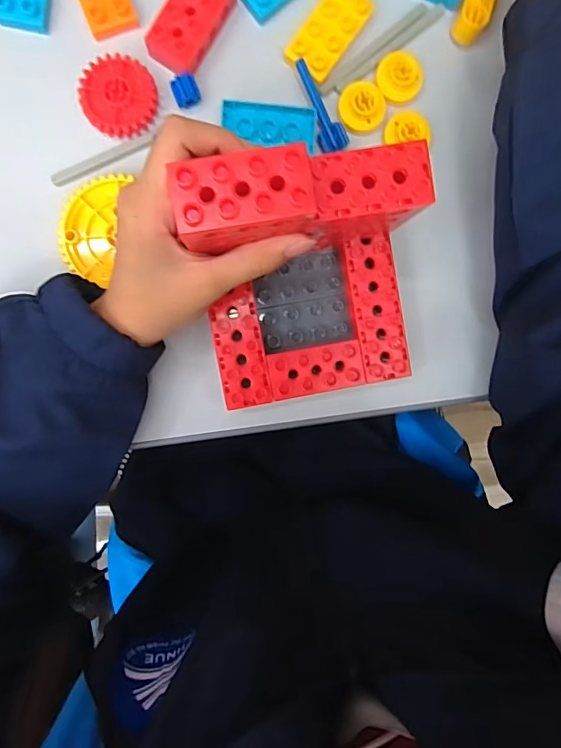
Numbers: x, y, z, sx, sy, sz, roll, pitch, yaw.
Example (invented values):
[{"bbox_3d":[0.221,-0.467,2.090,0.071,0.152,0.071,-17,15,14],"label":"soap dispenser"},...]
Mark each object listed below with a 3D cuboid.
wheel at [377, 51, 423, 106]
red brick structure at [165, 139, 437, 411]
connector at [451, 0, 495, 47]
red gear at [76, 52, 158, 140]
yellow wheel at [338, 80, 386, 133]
[{"bbox_3d":[0.082,-0.202,0.321,0.030,0.012,0.028,0,95,-5],"label":"wheel"},{"bbox_3d":[0.019,-0.045,0.269,0.122,0.115,0.123,-10,96,-4],"label":"red brick structure"},{"bbox_3d":[0.135,-0.252,0.318,0.019,0.020,0.048,19,93,-6],"label":"connector"},{"bbox_3d":[-0.106,-0.182,0.307,0.048,0.008,0.049,0,95,-5],"label":"red gear"},{"bbox_3d":[0.057,-0.186,0.322,0.031,0.014,0.035,2,95,-5],"label":"yellow wheel"}]

